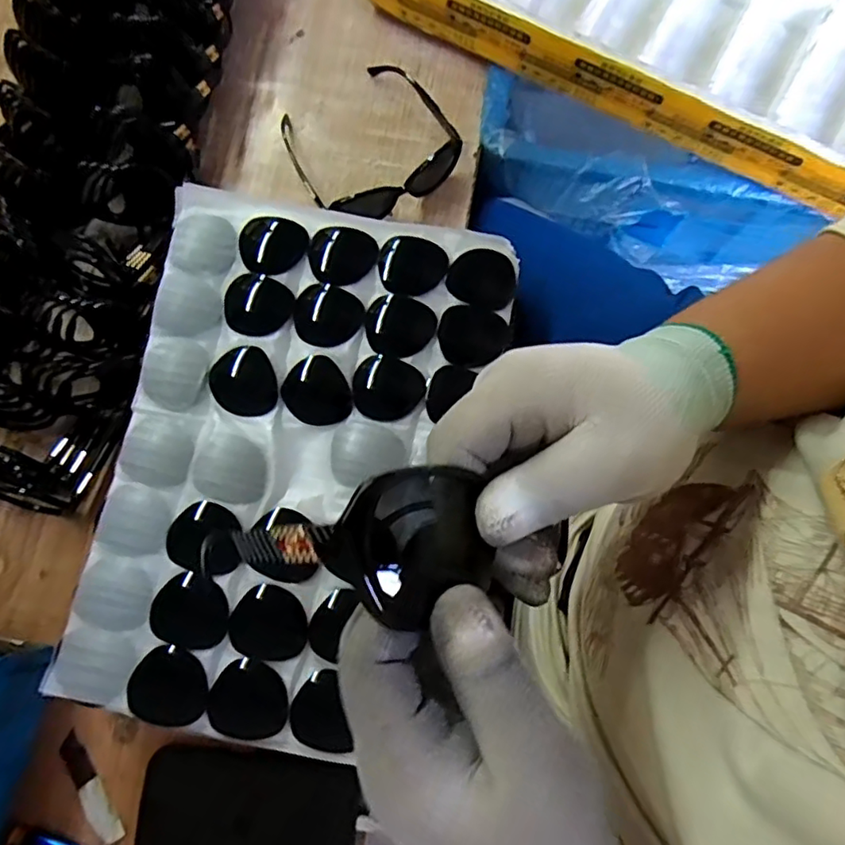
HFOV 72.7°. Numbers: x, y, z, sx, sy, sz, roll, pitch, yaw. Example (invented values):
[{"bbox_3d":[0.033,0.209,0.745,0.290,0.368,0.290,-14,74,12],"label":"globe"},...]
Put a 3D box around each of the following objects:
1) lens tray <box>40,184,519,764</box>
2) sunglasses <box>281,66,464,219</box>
[{"bbox_3d":[-0.096,0.021,0.436,0.270,0.045,0.401,15,79,2],"label":"lens tray"},{"bbox_3d":[-0.055,-0.266,0.543,0.148,0.042,0.146,-33,81,-6],"label":"sunglasses"}]

